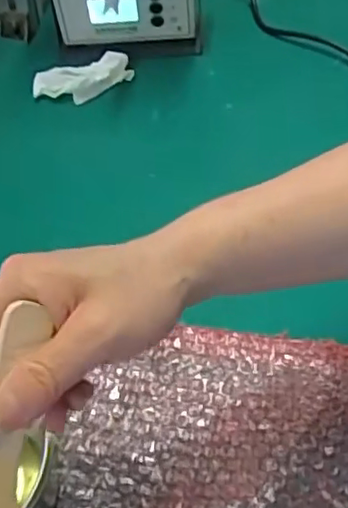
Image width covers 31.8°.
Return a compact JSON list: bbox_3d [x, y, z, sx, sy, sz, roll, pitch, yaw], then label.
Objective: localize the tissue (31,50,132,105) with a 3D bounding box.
[{"bbox_3d":[-0.100,-0.194,0.676,0.109,0.031,0.049,-10,51,-7],"label":"tissue"}]

